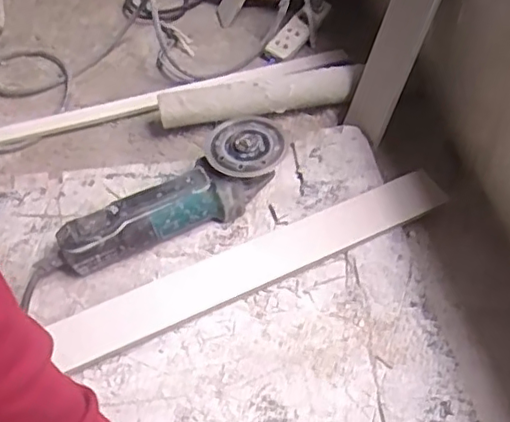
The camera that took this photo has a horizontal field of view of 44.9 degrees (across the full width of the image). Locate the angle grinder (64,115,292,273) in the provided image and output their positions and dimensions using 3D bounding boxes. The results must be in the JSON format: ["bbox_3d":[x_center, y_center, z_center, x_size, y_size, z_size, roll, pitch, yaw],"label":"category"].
[{"bbox_3d":[-0.097,-0.013,0.739,0.286,0.090,0.085,-24,52,-14],"label":"angle grinder"}]

